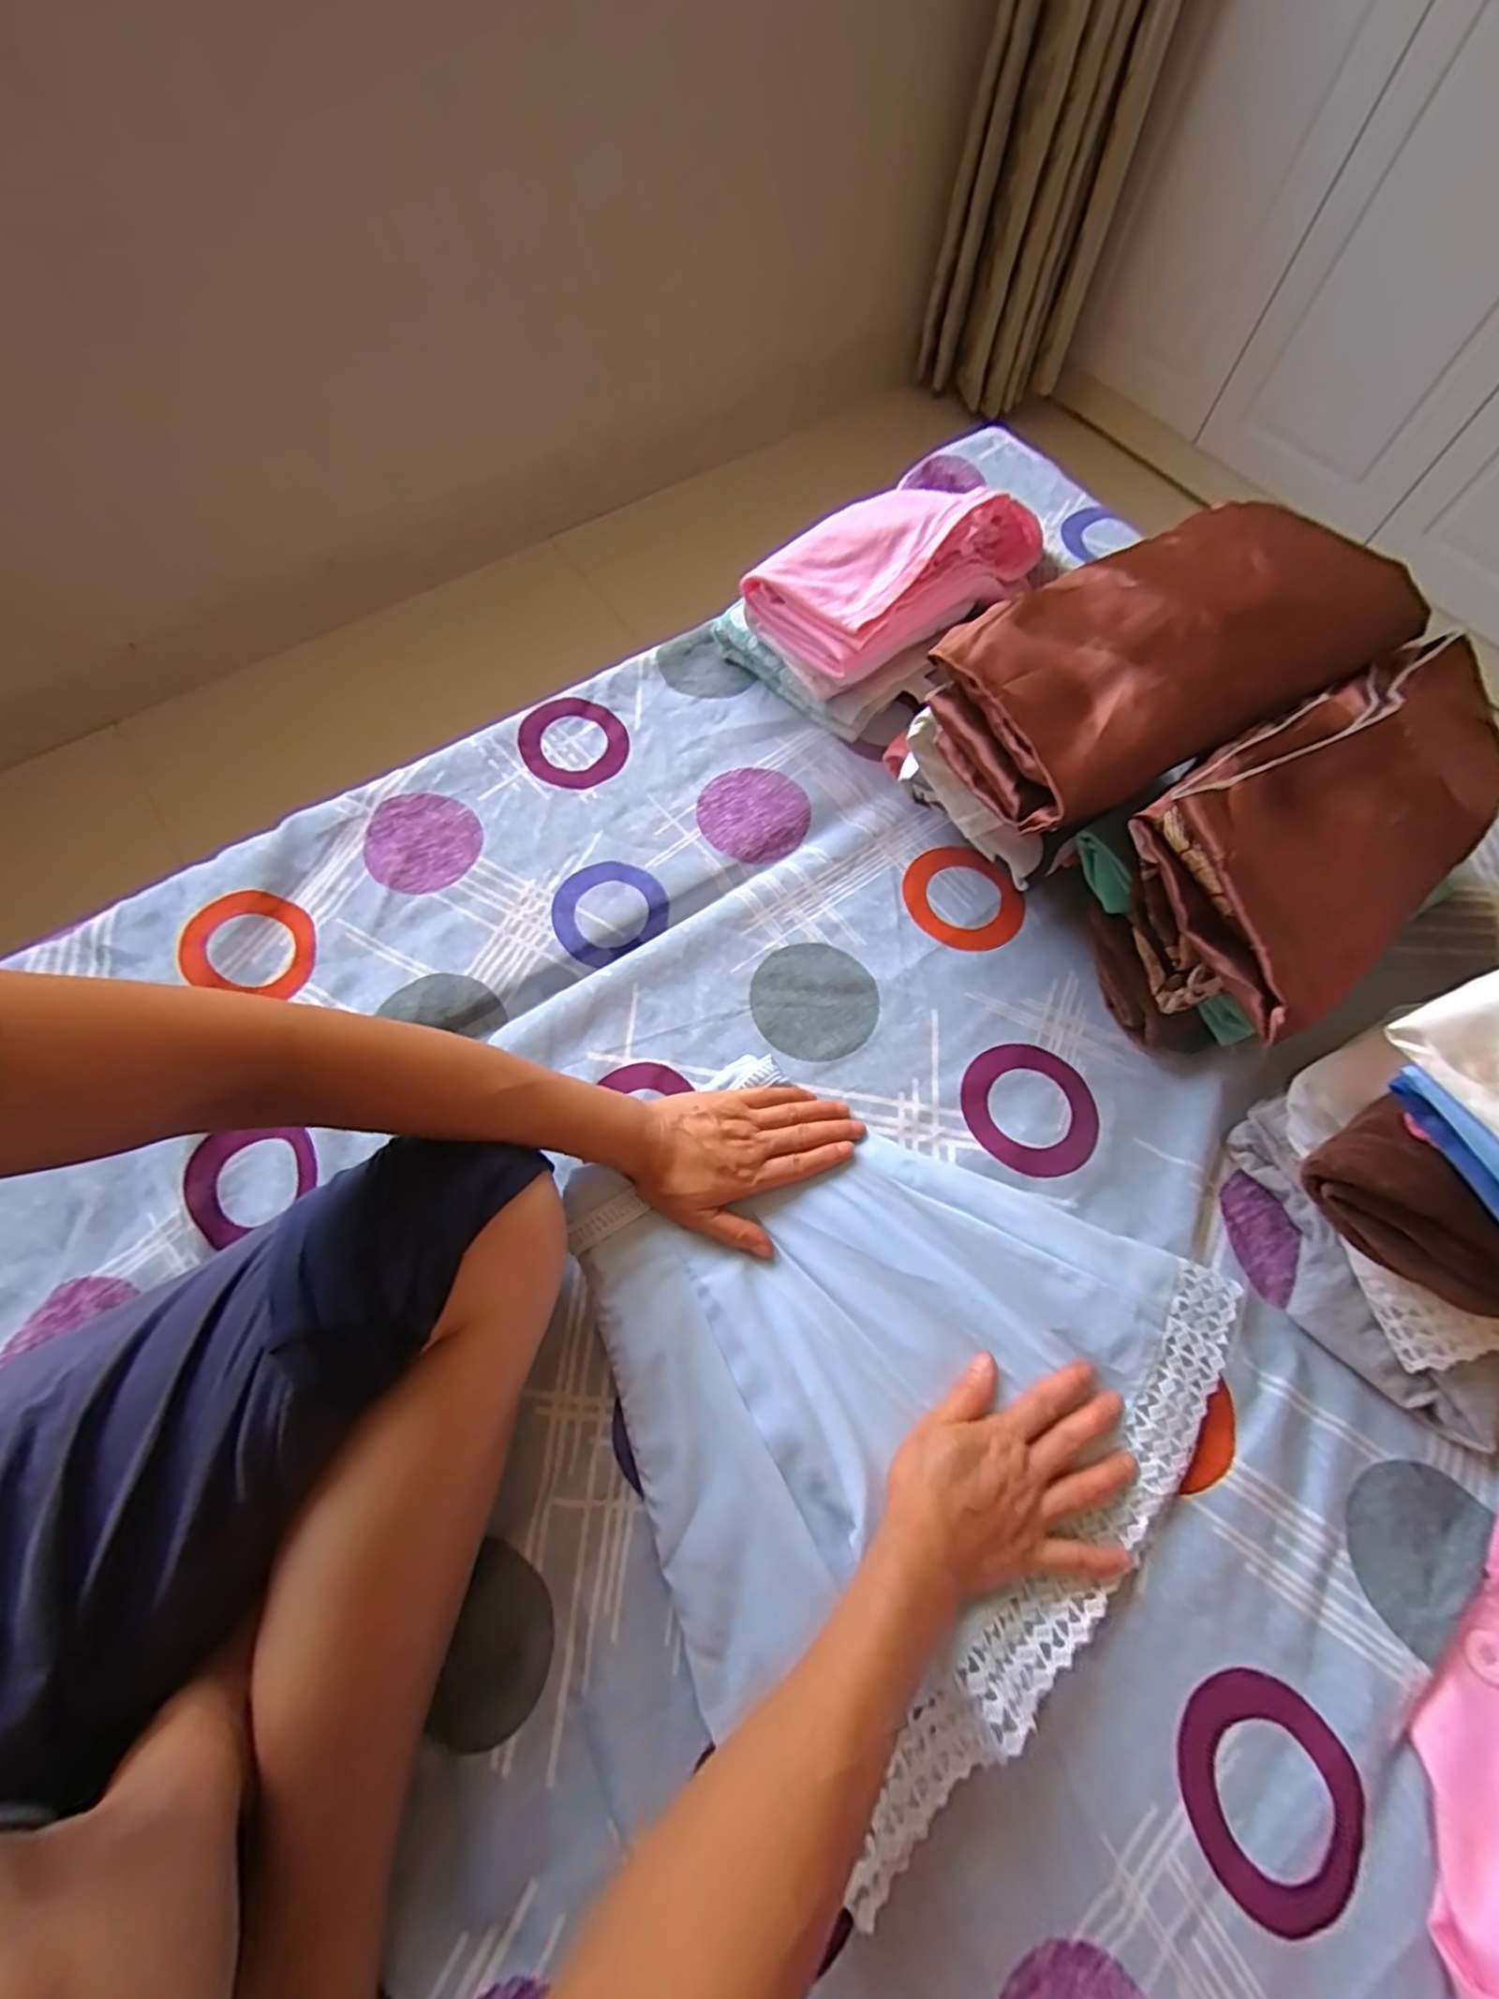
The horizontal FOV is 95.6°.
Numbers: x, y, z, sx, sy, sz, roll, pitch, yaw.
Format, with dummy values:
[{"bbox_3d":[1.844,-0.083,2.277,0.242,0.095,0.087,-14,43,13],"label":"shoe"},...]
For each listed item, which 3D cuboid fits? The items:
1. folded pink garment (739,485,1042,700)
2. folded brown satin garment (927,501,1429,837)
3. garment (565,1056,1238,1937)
[{"bbox_3d":[0.129,-0.372,0.573,0.266,0.084,0.125,-40,74,-14],"label":"folded pink garment"},{"bbox_3d":[0.263,-0.223,0.426,0.288,0.066,0.151,-26,71,-10],"label":"folded brown satin garment"},{"bbox_3d":[0.057,0.214,0.399,0.354,0.035,0.324,34,73,13],"label":"garment"}]

